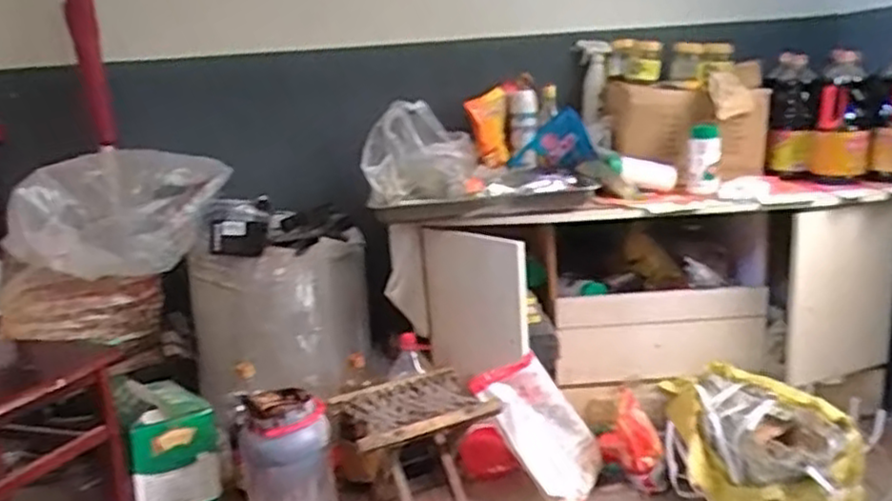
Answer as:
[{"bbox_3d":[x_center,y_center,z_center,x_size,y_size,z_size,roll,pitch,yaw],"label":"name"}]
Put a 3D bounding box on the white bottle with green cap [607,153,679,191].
[{"bbox_3d":[0.429,-0.174,1.551,0.154,0.053,0.039,17,16,6],"label":"white bottle with green cap"}]

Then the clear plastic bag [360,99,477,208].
[{"bbox_3d":[-0.058,-0.213,1.494,0.236,0.187,0.151,-3,13,0],"label":"clear plastic bag"}]

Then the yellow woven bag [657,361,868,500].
[{"bbox_3d":[0.619,0.364,1.410,0.310,0.187,0.379,-1,14,10],"label":"yellow woven bag"}]

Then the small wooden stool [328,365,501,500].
[{"bbox_3d":[-0.052,0.400,1.354,0.250,0.250,0.239,-9,15,-23],"label":"small wooden stool"}]

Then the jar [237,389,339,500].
[{"bbox_3d":[-0.304,0.414,1.362,0.160,0.270,0.162,-8,14,-19],"label":"jar"}]

